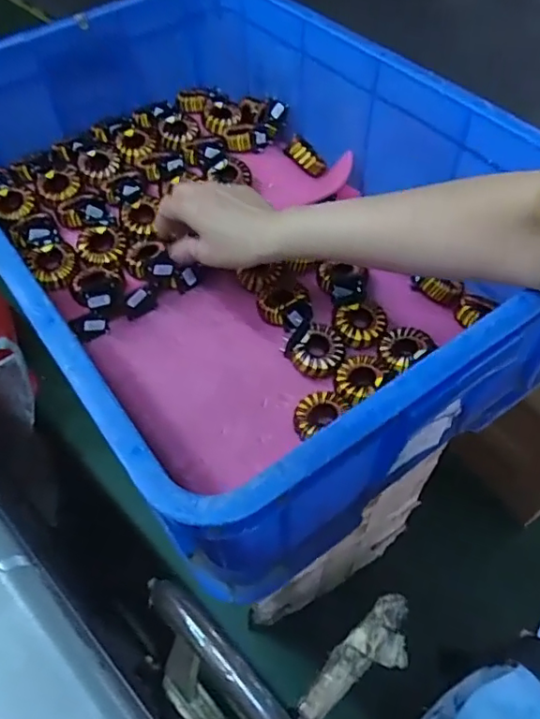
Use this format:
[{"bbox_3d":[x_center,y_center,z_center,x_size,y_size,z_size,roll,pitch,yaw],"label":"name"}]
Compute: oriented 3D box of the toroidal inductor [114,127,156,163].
[{"bbox_3d":[-0.163,-0.258,0.679,0.047,0.013,0.053,8,53,6],"label":"toroidal inductor"}]

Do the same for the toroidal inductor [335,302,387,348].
[{"bbox_3d":[0.088,-0.033,0.539,0.048,0.018,0.037,-1,53,0],"label":"toroidal inductor"}]

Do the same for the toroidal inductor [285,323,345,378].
[{"bbox_3d":[0.045,-0.010,0.526,0.050,0.020,0.048,0,53,0],"label":"toroidal inductor"}]

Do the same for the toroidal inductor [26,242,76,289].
[{"bbox_3d":[-0.220,-0.095,0.572,0.045,0.020,0.041,-17,55,-12],"label":"toroidal inductor"}]

